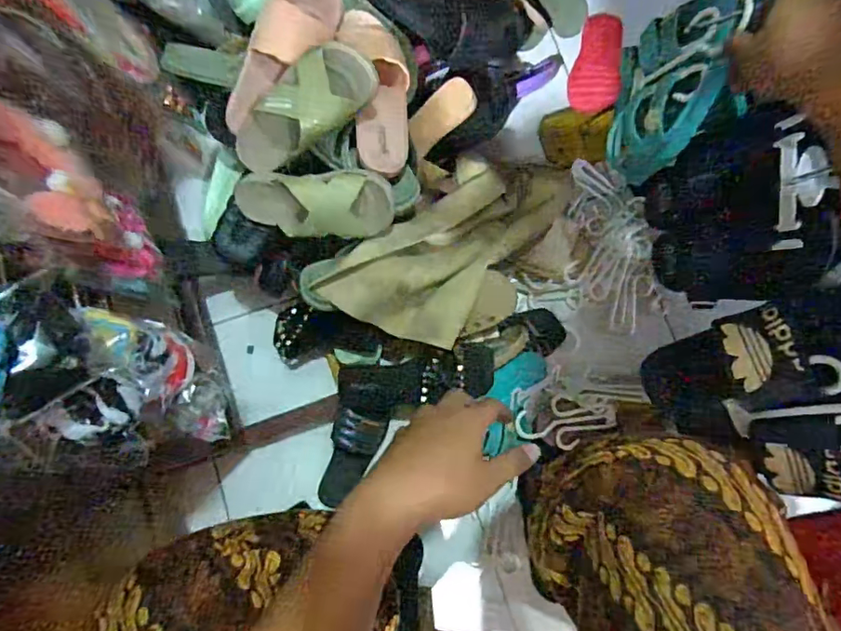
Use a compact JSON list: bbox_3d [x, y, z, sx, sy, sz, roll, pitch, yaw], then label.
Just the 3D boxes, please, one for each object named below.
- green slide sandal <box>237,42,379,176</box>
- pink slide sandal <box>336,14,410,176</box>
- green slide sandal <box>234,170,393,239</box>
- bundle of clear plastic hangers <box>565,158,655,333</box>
[{"bbox_3d":[-0.153,-0.247,0.653,0.214,0.066,0.100,-19,81,33],"label":"green slide sandal"},{"bbox_3d":[-0.051,-0.284,0.667,0.079,0.047,0.217,-11,83,3],"label":"pink slide sandal"},{"bbox_3d":[-0.142,-0.145,0.679,0.223,0.072,0.079,7,84,20],"label":"green slide sandal"},{"bbox_3d":[0.317,-0.113,0.882,0.145,0.053,0.279,1,83,5],"label":"bundle of clear plastic hangers"}]

